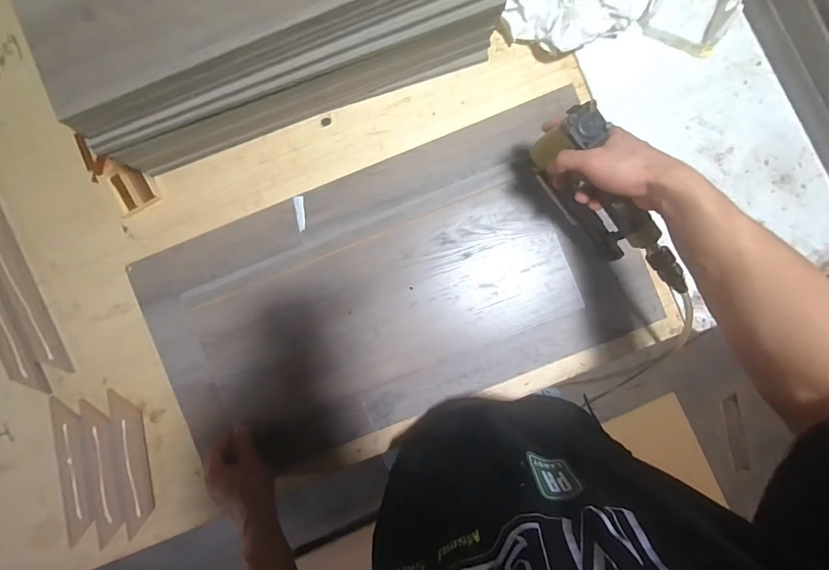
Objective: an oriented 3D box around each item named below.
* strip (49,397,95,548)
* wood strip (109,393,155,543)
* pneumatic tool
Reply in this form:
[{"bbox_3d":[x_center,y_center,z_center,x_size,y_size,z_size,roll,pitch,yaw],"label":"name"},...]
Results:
[{"bbox_3d":[-0.505,0.276,0.560,0.049,0.008,0.211,-8,89,1],"label":"strip"},{"bbox_3d":[-0.416,0.264,0.559,0.047,0.012,0.212,-6,93,-6],"label":"wood strip"},{"bbox_3d":[0.225,-0.083,0.453,0.046,0.149,0.232,-36,89,0],"label":"pneumatic tool"}]

